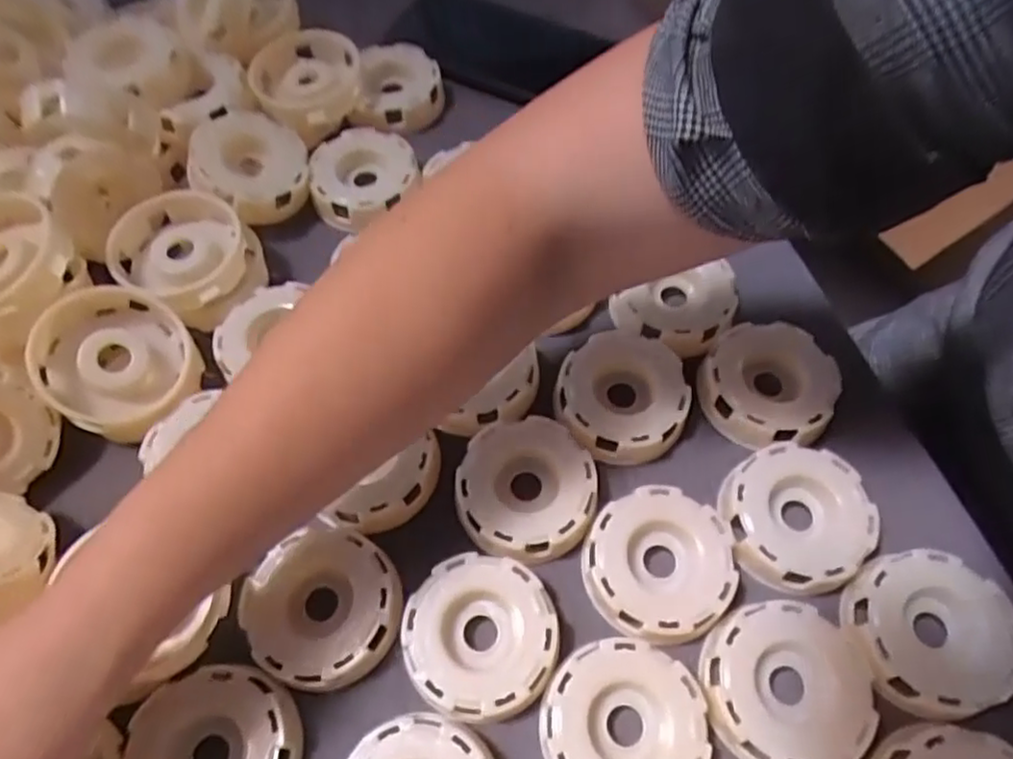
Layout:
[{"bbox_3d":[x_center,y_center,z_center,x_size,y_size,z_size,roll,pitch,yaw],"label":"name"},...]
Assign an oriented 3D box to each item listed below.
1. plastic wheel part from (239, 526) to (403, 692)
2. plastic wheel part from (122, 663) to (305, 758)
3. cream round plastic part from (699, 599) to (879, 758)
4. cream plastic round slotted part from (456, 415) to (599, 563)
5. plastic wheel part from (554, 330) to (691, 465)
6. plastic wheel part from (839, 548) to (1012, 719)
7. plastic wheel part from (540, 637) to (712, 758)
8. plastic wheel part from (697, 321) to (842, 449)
[{"bbox_3d":[-0.080,0.099,0.302,0.062,0.021,0.066,0,62,1],"label":"plastic wheel part"},{"bbox_3d":[-0.117,0.151,0.277,0.066,0.021,0.063,0,62,1],"label":"plastic wheel part"},{"bbox_3d":[0.114,0.125,0.282,0.063,0.012,0.063,0,62,1],"label":"cream round plastic part"},{"bbox_3d":[0.009,0.052,0.325,0.064,0.019,0.065,0,62,1],"label":"cream plastic round slotted part"},{"bbox_3d":[0.058,0.007,0.347,0.063,0.018,0.064,0,62,1],"label":"plastic wheel part"},{"bbox_3d":[0.179,0.106,0.292,0.067,0.013,0.063,-14,63,-7],"label":"plastic wheel part"},{"bbox_3d":[0.047,0.140,0.277,0.063,0.016,0.062,2,62,2],"label":"plastic wheel part"},{"bbox_3d":[0.132,0.002,0.348,0.063,0.020,0.065,0,62,1],"label":"plastic wheel part"}]

